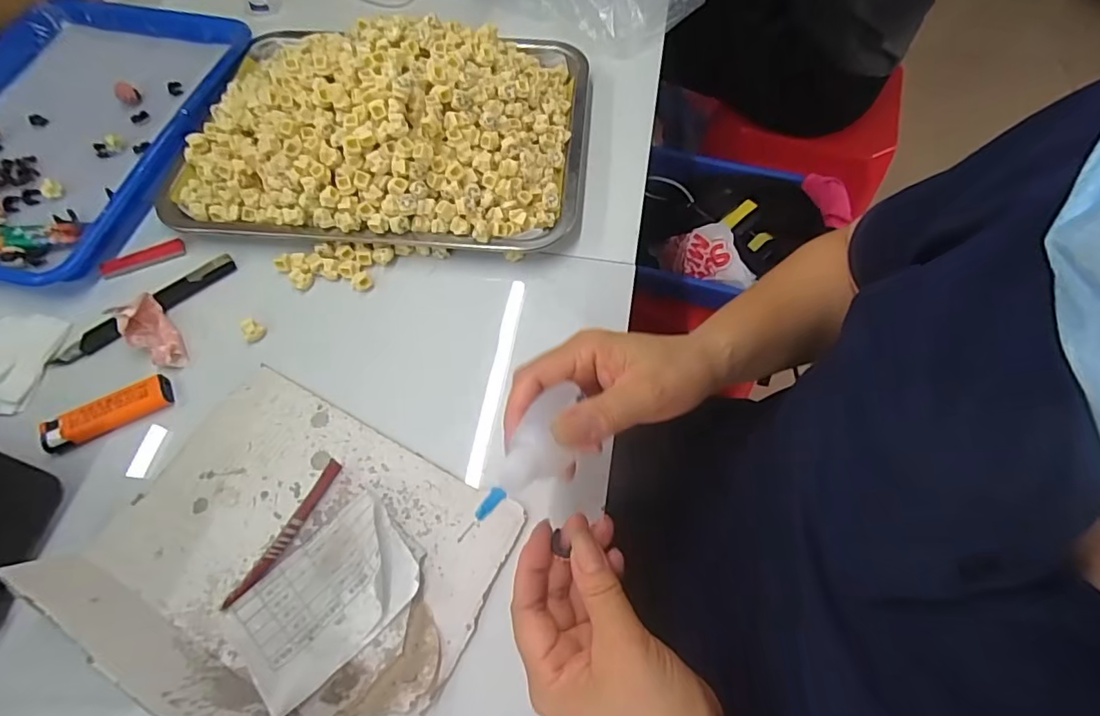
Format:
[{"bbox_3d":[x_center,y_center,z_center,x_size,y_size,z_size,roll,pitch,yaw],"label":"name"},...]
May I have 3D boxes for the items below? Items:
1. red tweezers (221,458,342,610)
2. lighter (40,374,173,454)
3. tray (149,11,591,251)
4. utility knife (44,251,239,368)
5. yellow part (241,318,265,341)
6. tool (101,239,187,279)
[{"bbox_3d":[-0.165,0.108,0.337,0.011,0.009,0.098,24,65,13],"label":"red tweezers"},{"bbox_3d":[-0.309,0.040,0.374,0.080,0.013,0.023,-28,66,-13],"label":"lighter"},{"bbox_3d":[-0.146,-0.212,0.460,0.349,0.082,0.249,4,63,3],"label":"tray"},{"bbox_3d":[-0.314,-0.037,0.415,0.143,0.009,0.020,-37,68,-17],"label":"utility knife"},{"bbox_3d":[-0.226,-0.022,0.404,0.015,0.009,0.015,0,62,1],"label":"yellow part"},{"bbox_3d":[-0.338,-0.084,0.445,0.067,0.006,0.016,-20,64,-9],"label":"tool"}]

